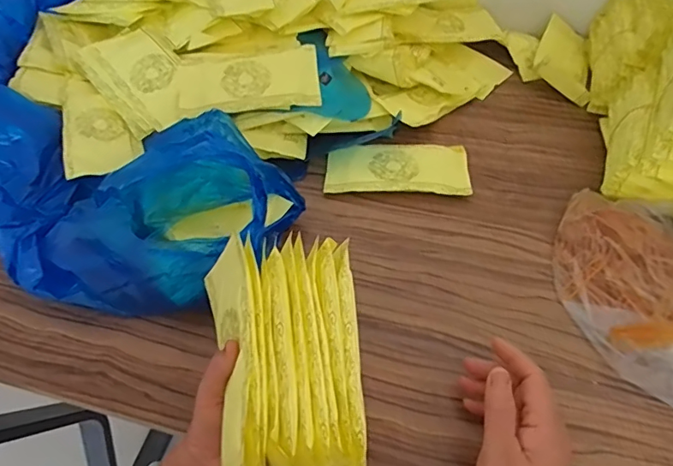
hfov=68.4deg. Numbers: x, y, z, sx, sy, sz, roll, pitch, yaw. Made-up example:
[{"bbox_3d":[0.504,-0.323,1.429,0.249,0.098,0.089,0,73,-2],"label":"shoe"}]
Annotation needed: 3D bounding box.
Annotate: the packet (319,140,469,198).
[{"bbox_3d":[0.075,-0.082,0.613,0.172,0.013,0.083,0,53,4],"label":"packet"}]

